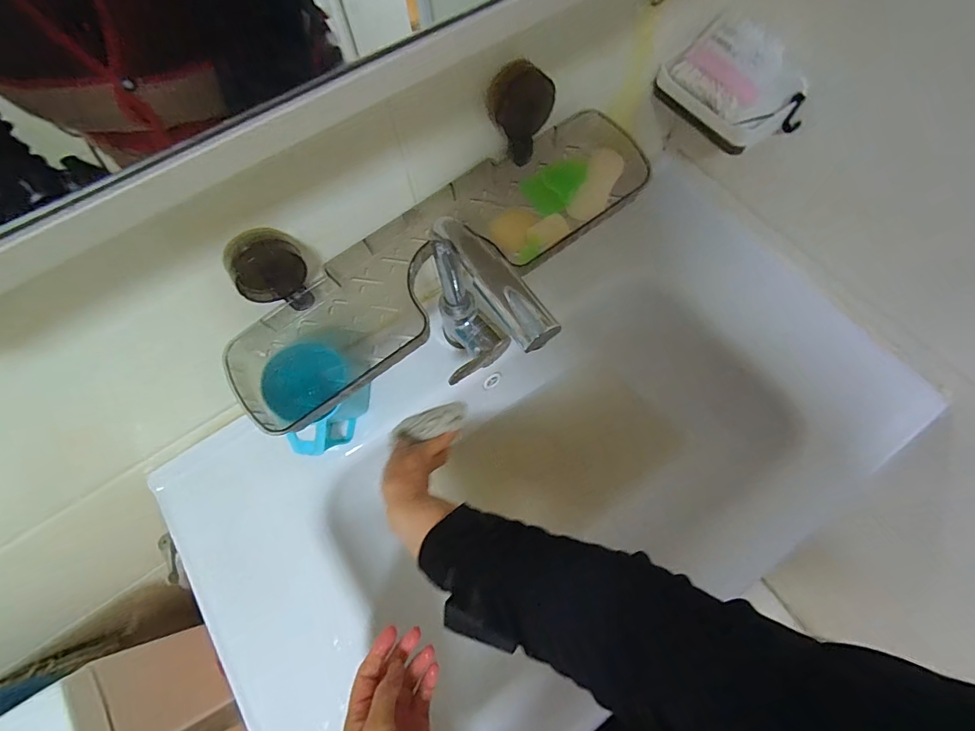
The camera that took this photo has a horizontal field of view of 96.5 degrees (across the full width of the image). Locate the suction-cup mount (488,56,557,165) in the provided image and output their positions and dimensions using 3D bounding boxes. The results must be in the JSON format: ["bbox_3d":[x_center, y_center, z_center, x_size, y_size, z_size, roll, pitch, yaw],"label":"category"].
[{"bbox_3d":[0.030,-0.228,0.399,0.054,0.086,0.023,-17,69,-5],"label":"suction-cup mount"}]

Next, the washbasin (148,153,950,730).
[{"bbox_3d":[0.091,0.120,0.551,0.814,0.140,0.447,-31,71,-9],"label":"washbasin"}]

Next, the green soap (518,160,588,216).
[{"bbox_3d":[0.072,-0.181,0.439,0.063,0.023,0.043,-26,70,-8],"label":"green soap"}]

